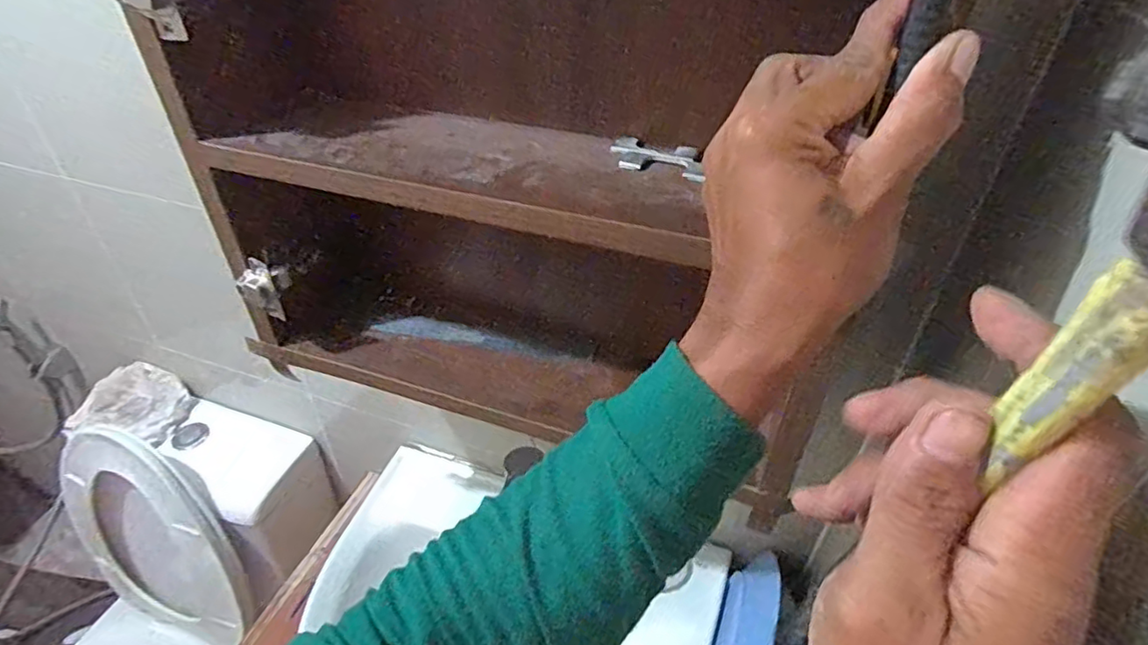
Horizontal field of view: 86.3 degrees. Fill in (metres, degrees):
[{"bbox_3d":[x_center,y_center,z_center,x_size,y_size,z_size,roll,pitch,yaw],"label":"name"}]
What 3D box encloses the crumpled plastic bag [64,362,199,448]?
[{"bbox_3d":[-0.683,0.131,0.948,0.159,0.045,0.146,5,38,6],"label":"crumpled plastic bag"}]

